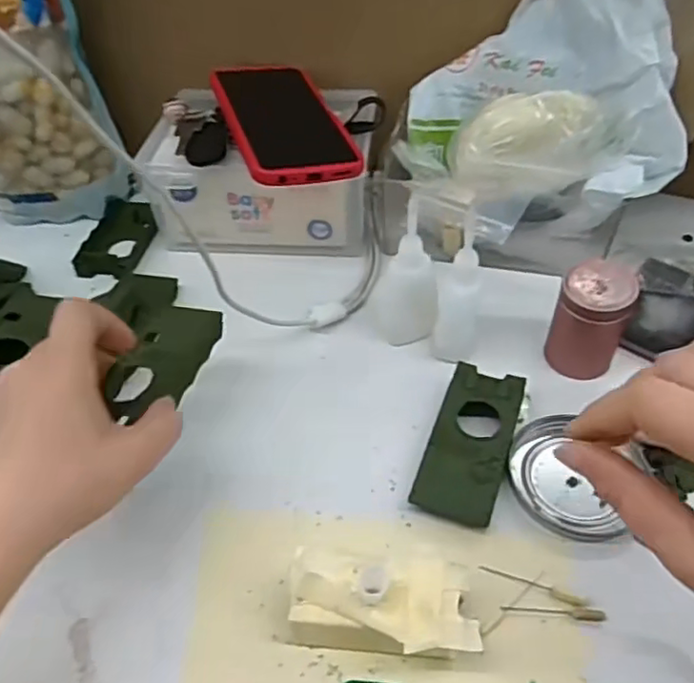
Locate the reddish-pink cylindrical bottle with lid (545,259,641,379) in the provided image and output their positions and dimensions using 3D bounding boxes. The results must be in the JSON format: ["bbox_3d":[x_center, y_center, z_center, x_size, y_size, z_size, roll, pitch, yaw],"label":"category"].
[{"bbox_3d":[0.155,-0.013,0.405,0.044,0.069,0.039,21,50,22],"label":"reddish-pink cylindrical bottle with lid"}]

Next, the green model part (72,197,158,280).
[{"bbox_3d":[-0.196,-0.088,0.543,0.051,0.014,0.100,2,45,5],"label":"green model part"}]

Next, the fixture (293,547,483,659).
[{"bbox_3d":[0.017,0.126,0.300,0.088,0.038,0.048,4,45,7],"label":"fixture"}]

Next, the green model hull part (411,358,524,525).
[{"bbox_3d":[0.075,0.059,0.378,0.046,0.022,0.101,15,47,17],"label":"green model hull part"}]

